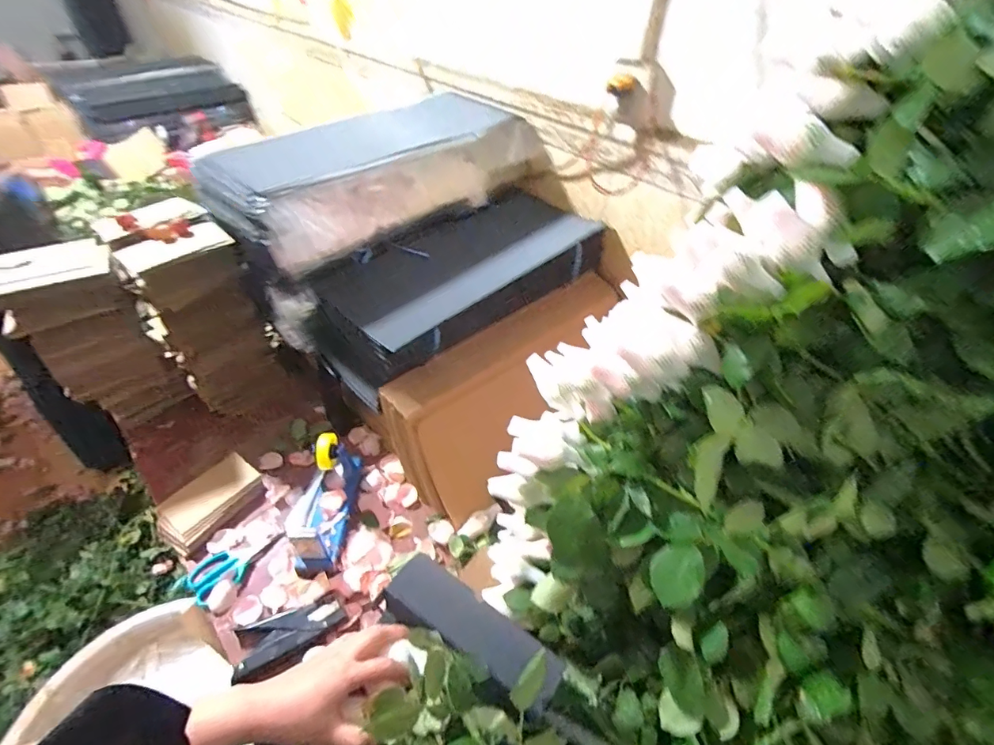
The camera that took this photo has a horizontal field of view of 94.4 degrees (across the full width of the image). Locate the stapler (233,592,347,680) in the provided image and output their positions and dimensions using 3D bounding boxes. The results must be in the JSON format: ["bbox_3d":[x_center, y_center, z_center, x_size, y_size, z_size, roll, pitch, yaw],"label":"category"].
[{"bbox_3d":[-0.287,0.365,0.645,0.140,0.029,0.065,-14,49,-18],"label":"stapler"}]

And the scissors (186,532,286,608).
[{"bbox_3d":[-0.404,0.291,0.718,0.067,0.010,0.138,37,54,27],"label":"scissors"}]

